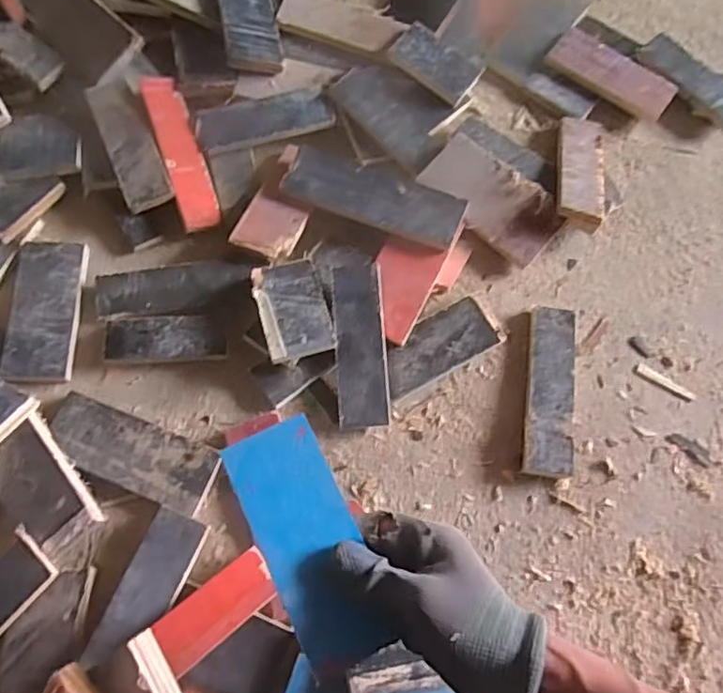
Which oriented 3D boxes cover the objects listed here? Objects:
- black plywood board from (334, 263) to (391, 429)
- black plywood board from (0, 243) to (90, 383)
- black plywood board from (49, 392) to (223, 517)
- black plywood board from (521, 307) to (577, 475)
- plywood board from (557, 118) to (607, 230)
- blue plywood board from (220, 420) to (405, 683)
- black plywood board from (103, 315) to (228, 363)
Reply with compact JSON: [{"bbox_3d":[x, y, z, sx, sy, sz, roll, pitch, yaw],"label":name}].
[{"bbox_3d":[0.000,-0.002,0.558,0.047,0.017,0.155,-3,83,-4],"label":"black plywood board"},{"bbox_3d":[-0.316,-0.036,0.582,0.064,0.014,0.145,0,70,-3],"label":"black plywood board"},{"bbox_3d":[-0.213,0.098,0.534,0.161,0.006,0.060,21,70,5],"label":"black plywood board"},{"bbox_3d":[0.183,0.041,0.563,0.044,0.020,0.167,9,70,1],"label":"black plywood board"},{"bbox_3d":[0.240,-0.195,0.640,0.050,0.022,0.163,12,57,2],"label":"plywood board"},{"bbox_3d":[-0.034,0.125,0.370,0.061,0.017,0.151,-19,76,-9],"label":"blue plywood board"},{"bbox_3d":[-0.192,-0.007,0.573,0.116,0.008,0.044,-3,70,-4],"label":"black plywood board"}]

